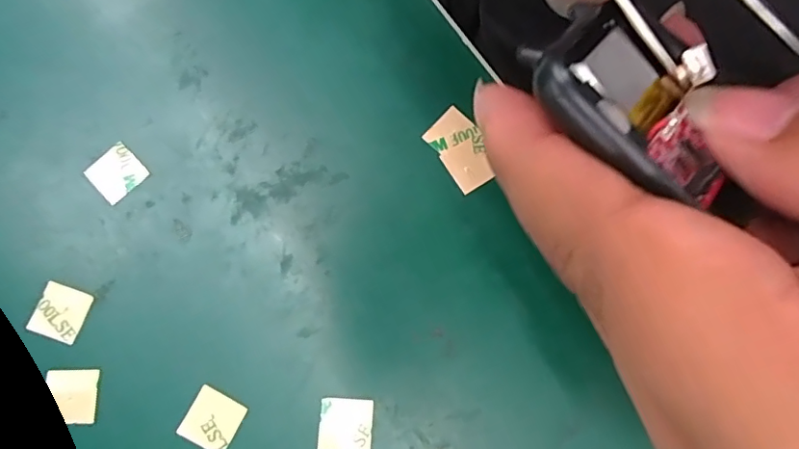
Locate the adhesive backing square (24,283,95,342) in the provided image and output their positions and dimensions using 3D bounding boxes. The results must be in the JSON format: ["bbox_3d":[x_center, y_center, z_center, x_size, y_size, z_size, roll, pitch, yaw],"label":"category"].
[{"bbox_3d":[-0.103,0.027,0.167,0.016,0.004,0.015,19,78,5],"label":"adhesive backing square"}]

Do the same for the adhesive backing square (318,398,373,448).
[{"bbox_3d":[-0.016,0.059,0.161,0.015,0.004,0.015,3,78,1],"label":"adhesive backing square"}]

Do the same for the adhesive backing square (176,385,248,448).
[{"bbox_3d":[-0.055,0.057,0.161,0.015,0.004,0.015,26,75,6],"label":"adhesive backing square"}]

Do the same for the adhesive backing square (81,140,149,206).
[{"bbox_3d":[-0.091,-0.017,0.176,0.015,0.004,0.016,44,84,5],"label":"adhesive backing square"}]

